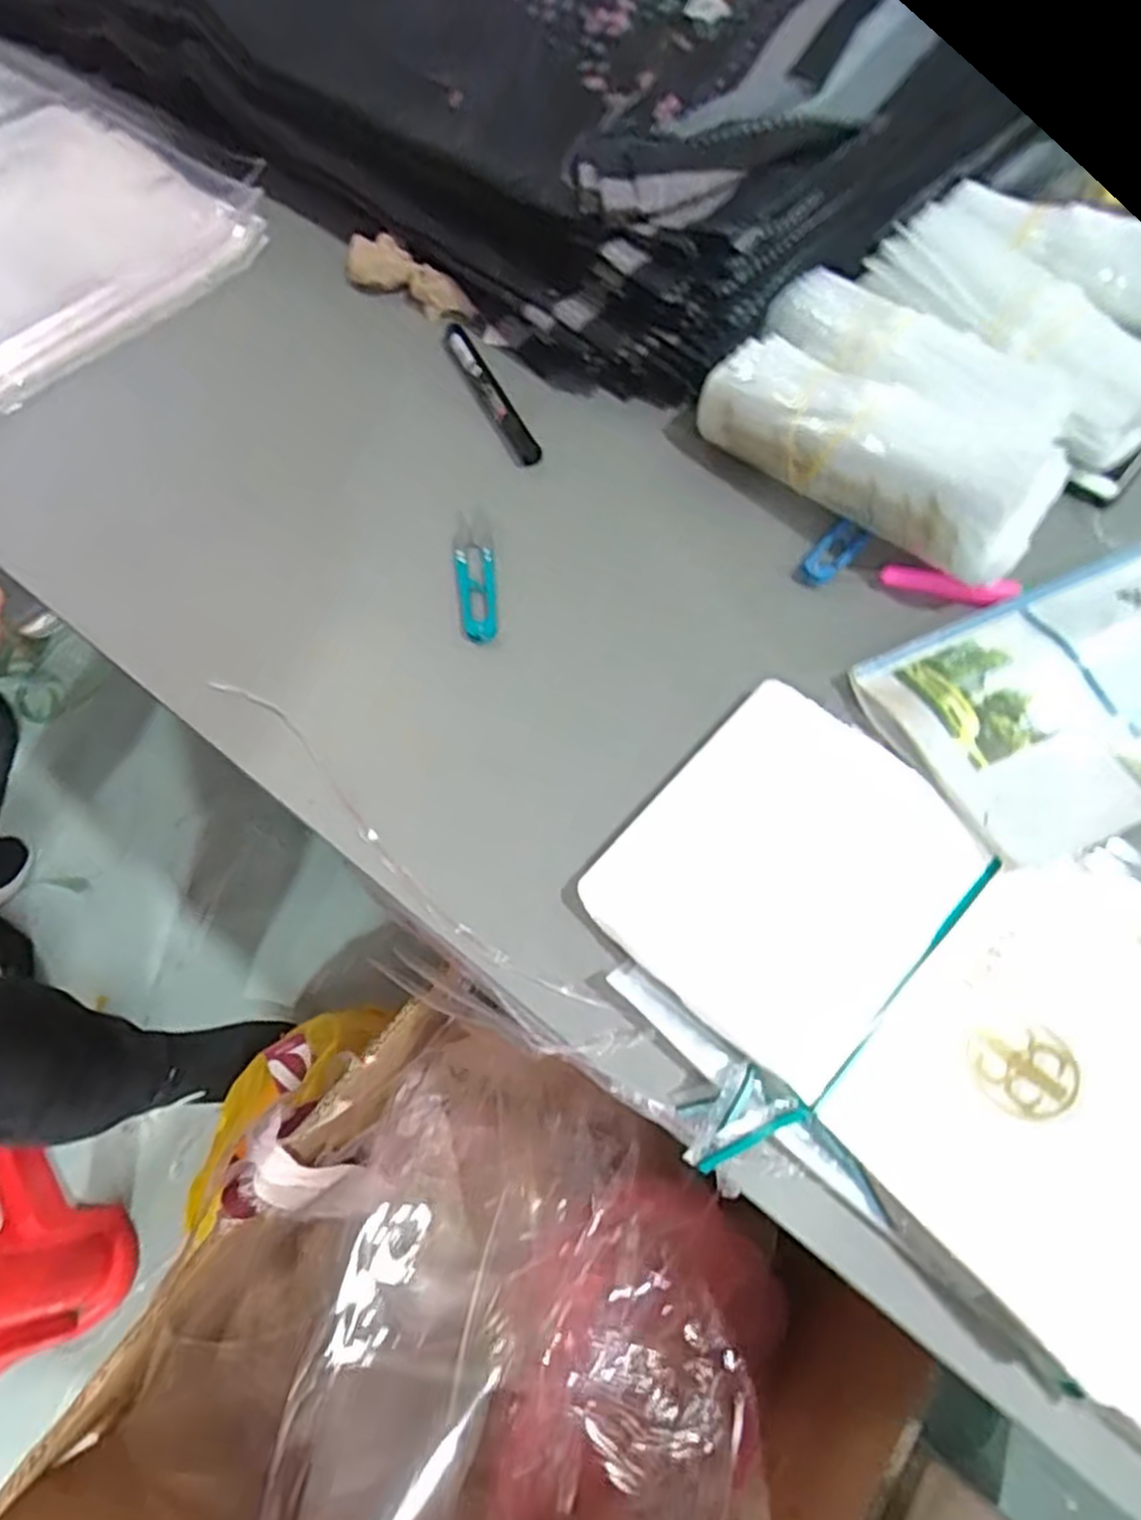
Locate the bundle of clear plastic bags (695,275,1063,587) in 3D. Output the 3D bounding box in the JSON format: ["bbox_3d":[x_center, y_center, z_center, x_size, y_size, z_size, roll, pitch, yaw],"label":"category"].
[{"bbox_3d":[0.203,-0.216,0.477,0.220,0.091,0.128,40,72,17],"label":"bundle of clear plastic bags"}]

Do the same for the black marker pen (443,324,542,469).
[{"bbox_3d":[-0.057,-0.262,0.545,0.017,0.018,0.136,-26,68,-11],"label":"black marker pen"}]

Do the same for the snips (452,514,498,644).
[{"bbox_3d":[-0.060,-0.119,0.484,0.025,0.012,0.105,-9,66,-4],"label":"snips"}]

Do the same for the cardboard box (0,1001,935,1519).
[{"bbox_3d":[-0.070,0.421,0.486,0.365,0.256,0.414,35,70,15],"label":"cardboard box"}]

